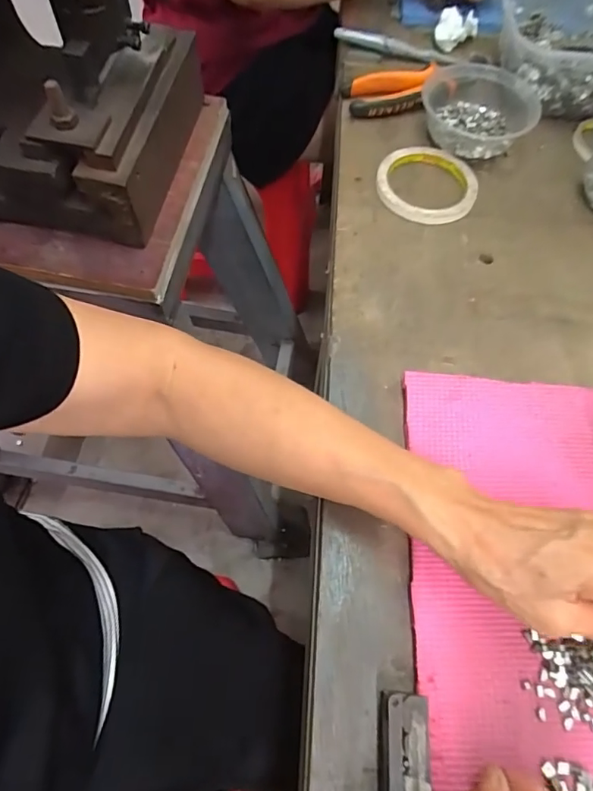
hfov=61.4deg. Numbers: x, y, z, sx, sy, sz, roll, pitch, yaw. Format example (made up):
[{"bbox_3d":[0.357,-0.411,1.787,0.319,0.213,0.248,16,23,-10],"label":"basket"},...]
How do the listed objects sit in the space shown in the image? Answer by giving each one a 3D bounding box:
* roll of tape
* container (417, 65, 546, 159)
[{"bbox_3d":[0.129,-0.210,0.492,0.094,0.014,0.099,0,62,-1],"label":"roll of tape"},{"bbox_3d":[0.188,-0.296,0.522,0.113,0.039,0.113,0,62,-1],"label":"container"}]

